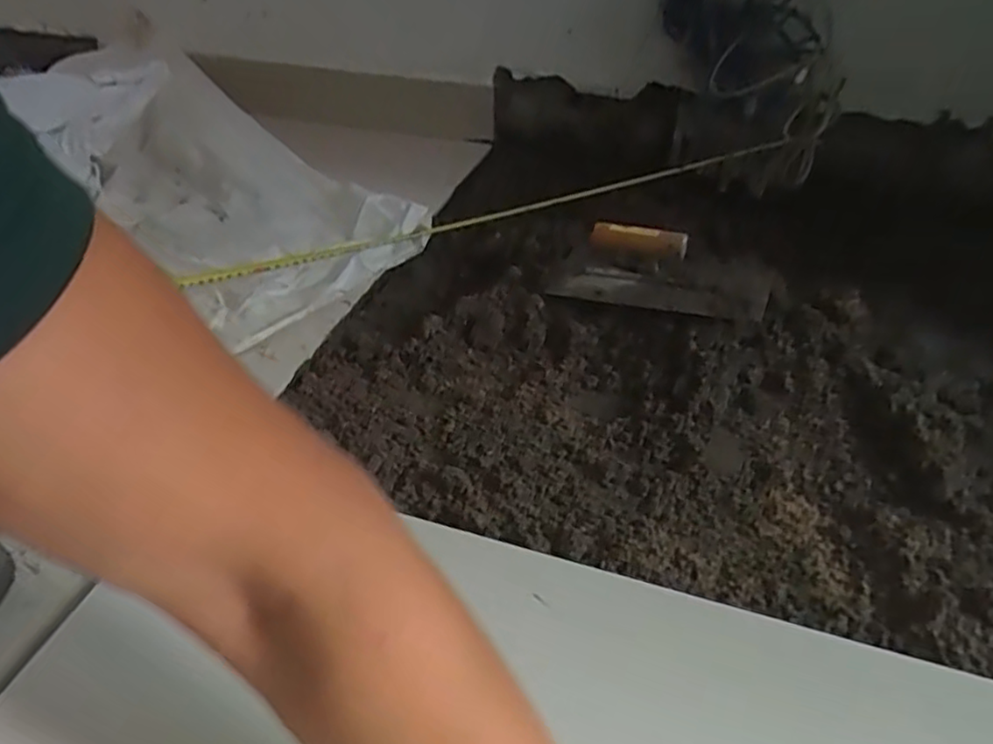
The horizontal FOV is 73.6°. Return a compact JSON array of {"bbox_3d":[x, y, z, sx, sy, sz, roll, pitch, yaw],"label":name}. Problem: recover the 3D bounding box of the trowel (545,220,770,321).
[{"bbox_3d":[0.176,-0.107,0.716,0.223,0.091,0.086,21,44,22],"label":"trowel"}]

